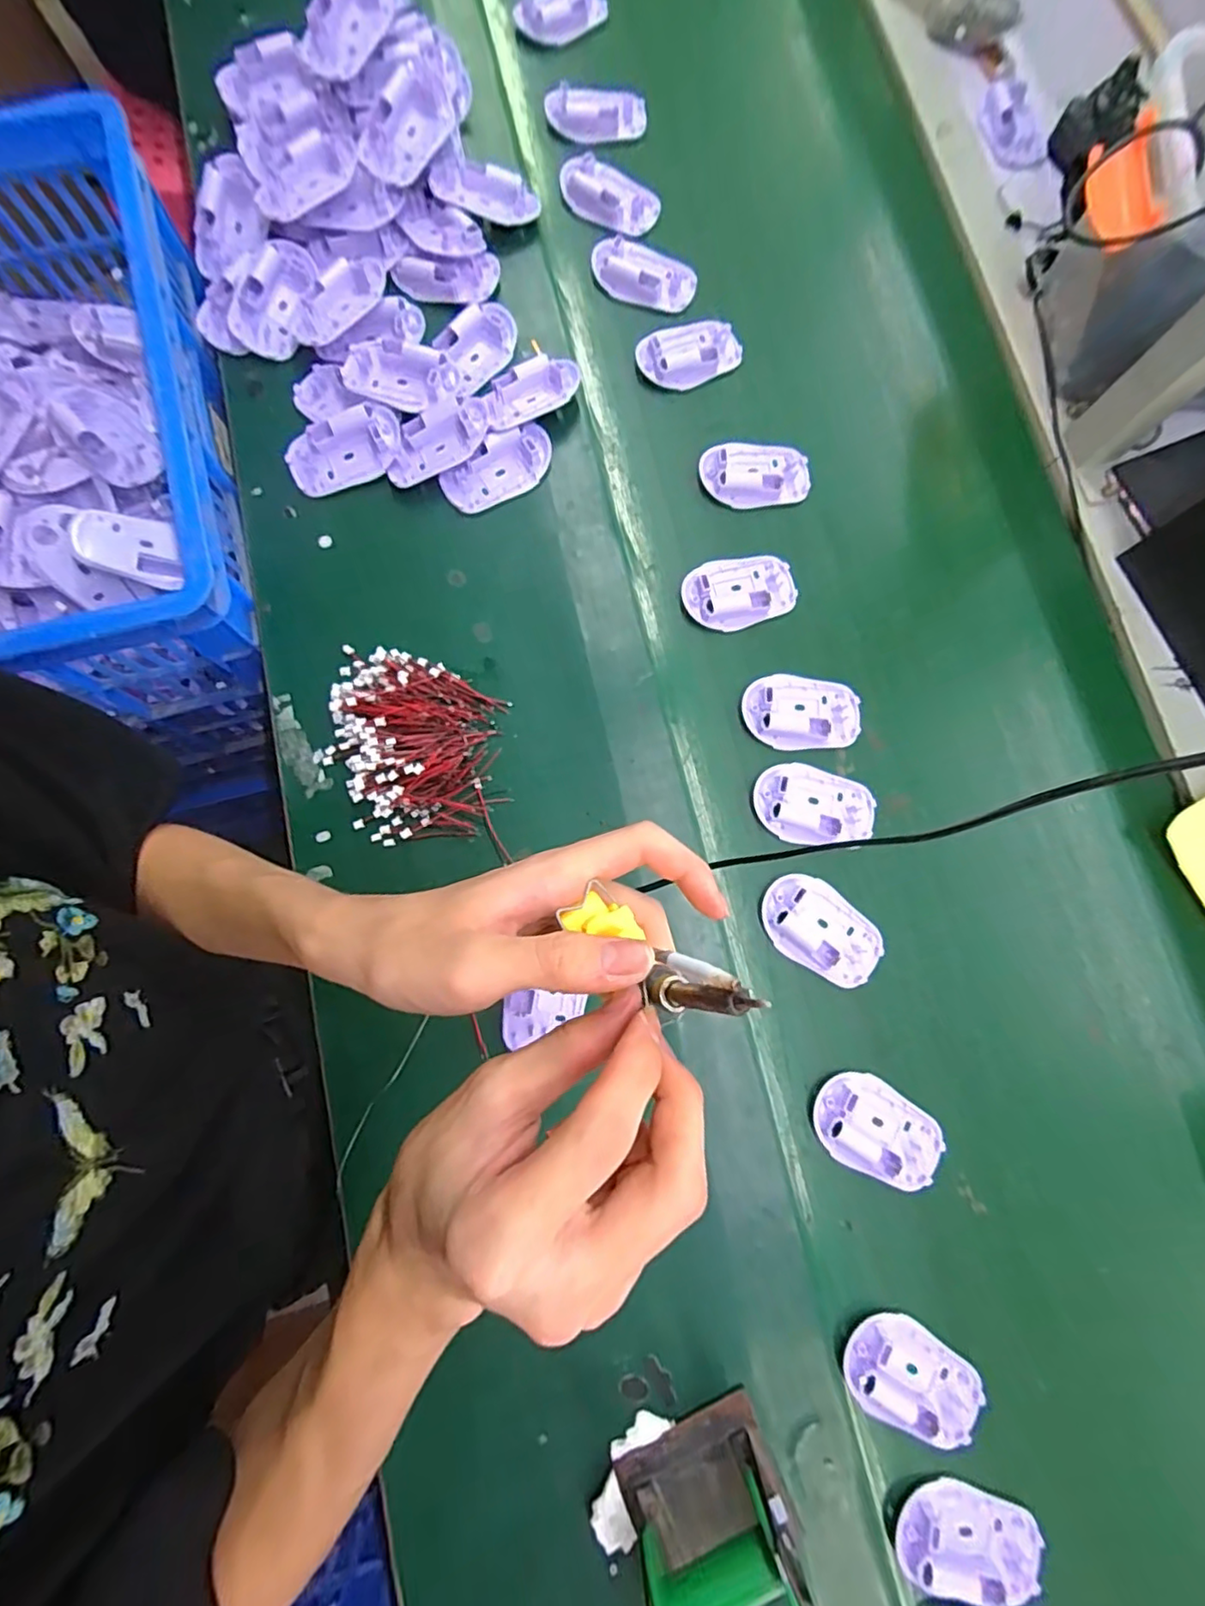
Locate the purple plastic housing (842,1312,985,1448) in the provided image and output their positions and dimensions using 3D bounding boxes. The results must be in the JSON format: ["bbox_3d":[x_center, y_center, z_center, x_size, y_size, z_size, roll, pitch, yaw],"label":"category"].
[{"bbox_3d":[0.210,0.393,0.417,0.092,0.020,0.061,34,81,3],"label":"purple plastic housing"}]

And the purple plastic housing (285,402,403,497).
[{"bbox_3d":[-0.217,-0.297,0.518,0.097,0.028,0.051,-23,83,-6],"label":"purple plastic housing"}]

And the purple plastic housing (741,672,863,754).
[{"bbox_3d":[0.164,-0.075,0.502,0.094,0.015,0.063,2,81,-3],"label":"purple plastic housing"}]

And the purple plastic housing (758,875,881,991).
[{"bbox_3d":[0.169,0.098,0.471,0.096,0.014,0.062,40,81,4],"label":"purple plastic housing"}]

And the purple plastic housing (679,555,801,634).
[{"bbox_3d":[0.116,-0.181,0.521,0.094,0.015,0.064,-20,82,-6],"label":"purple plastic housing"}]

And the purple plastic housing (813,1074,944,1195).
[{"bbox_3d":[0.198,0.235,0.439,0.092,0.014,0.063,33,81,3],"label":"purple plastic housing"}]

